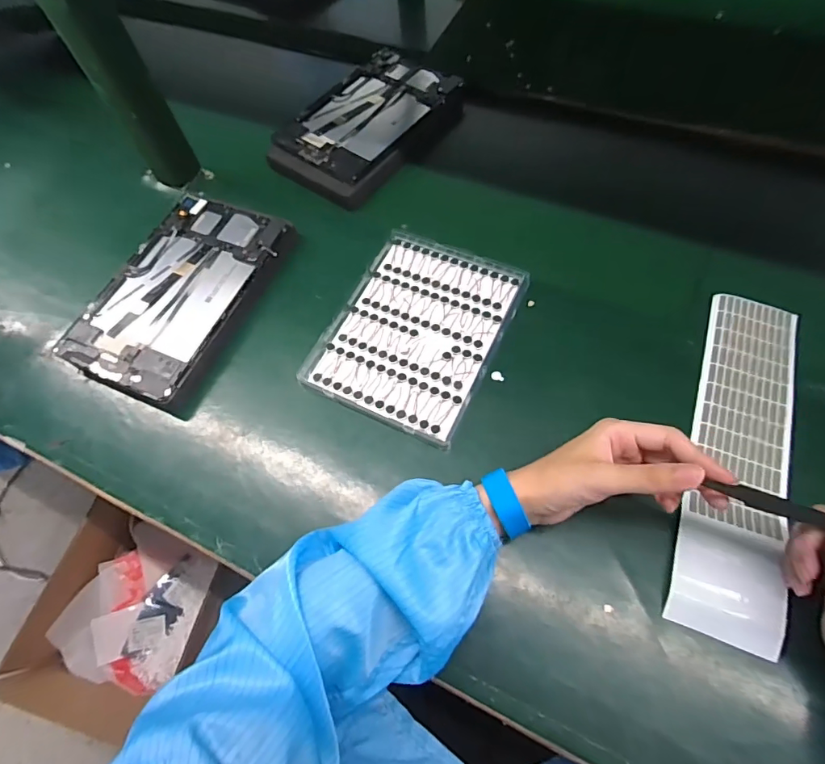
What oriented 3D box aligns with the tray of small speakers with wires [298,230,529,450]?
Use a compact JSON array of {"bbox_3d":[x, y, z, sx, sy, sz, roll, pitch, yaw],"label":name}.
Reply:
[{"bbox_3d":[0.006,-0.057,0.485,0.168,0.005,0.218,24,69,14],"label":"tray of small speakers with wires"}]

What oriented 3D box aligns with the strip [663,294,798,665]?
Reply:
[{"bbox_3d":[0.289,0.055,0.409,0.076,0.020,0.319,19,66,12],"label":"strip"}]

